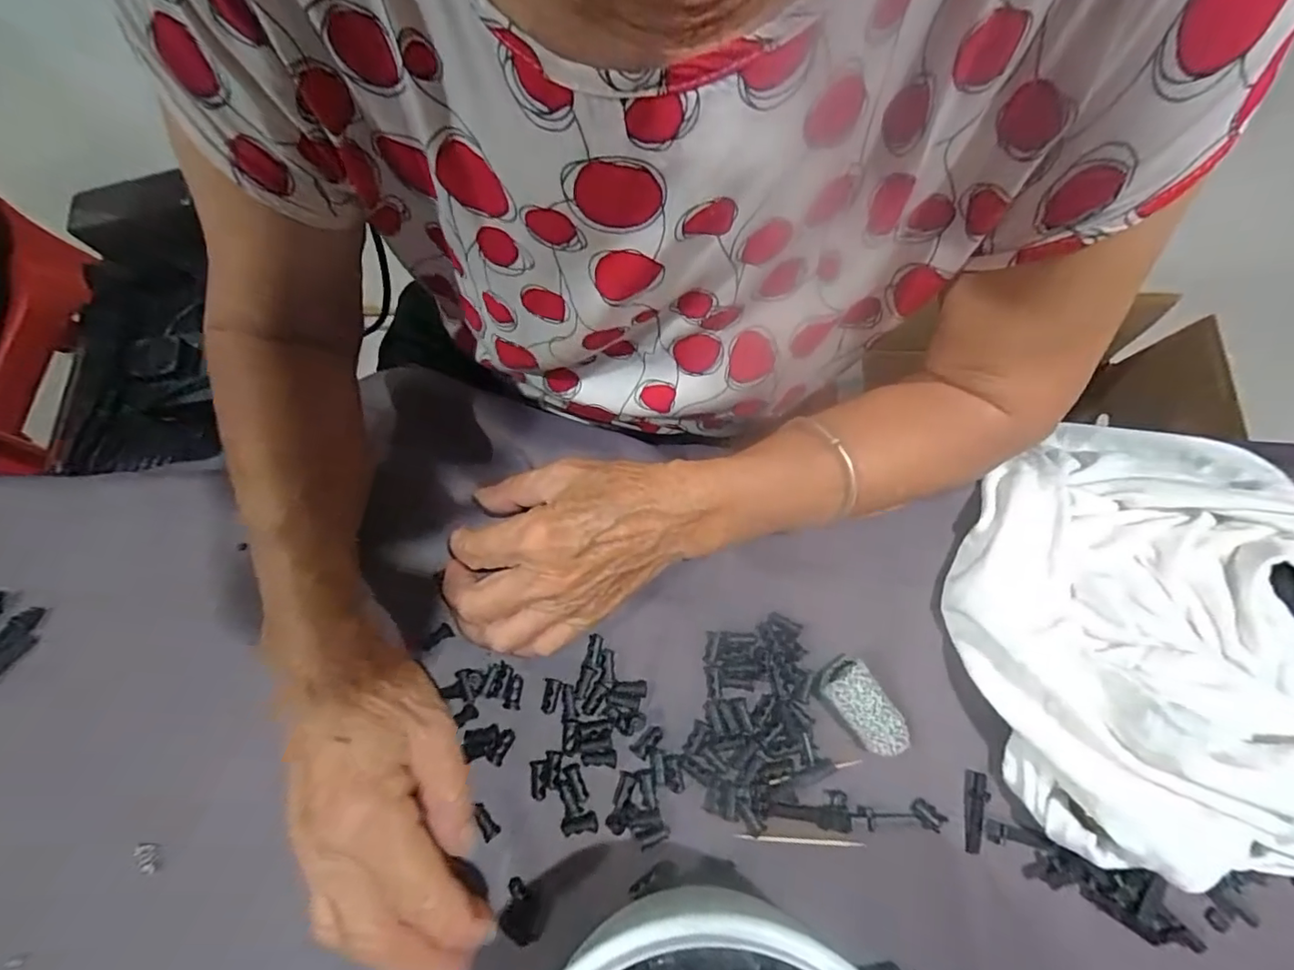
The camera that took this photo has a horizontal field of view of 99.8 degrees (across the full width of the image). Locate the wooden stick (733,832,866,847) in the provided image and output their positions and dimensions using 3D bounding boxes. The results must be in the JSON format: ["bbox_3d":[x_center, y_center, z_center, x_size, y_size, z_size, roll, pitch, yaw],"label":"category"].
[{"bbox_3d":[0.072,0.170,0.261,0.060,0.004,0.004,3,70,2],"label":"wooden stick"}]

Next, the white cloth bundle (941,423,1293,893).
[{"bbox_3d":[0.258,0.068,0.263,0.208,0.063,0.203,-1,72,2],"label":"white cloth bundle"}]

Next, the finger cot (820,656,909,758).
[{"bbox_3d":[0.109,0.112,0.273,0.025,0.016,0.046,-36,74,-9],"label":"finger cot"}]

